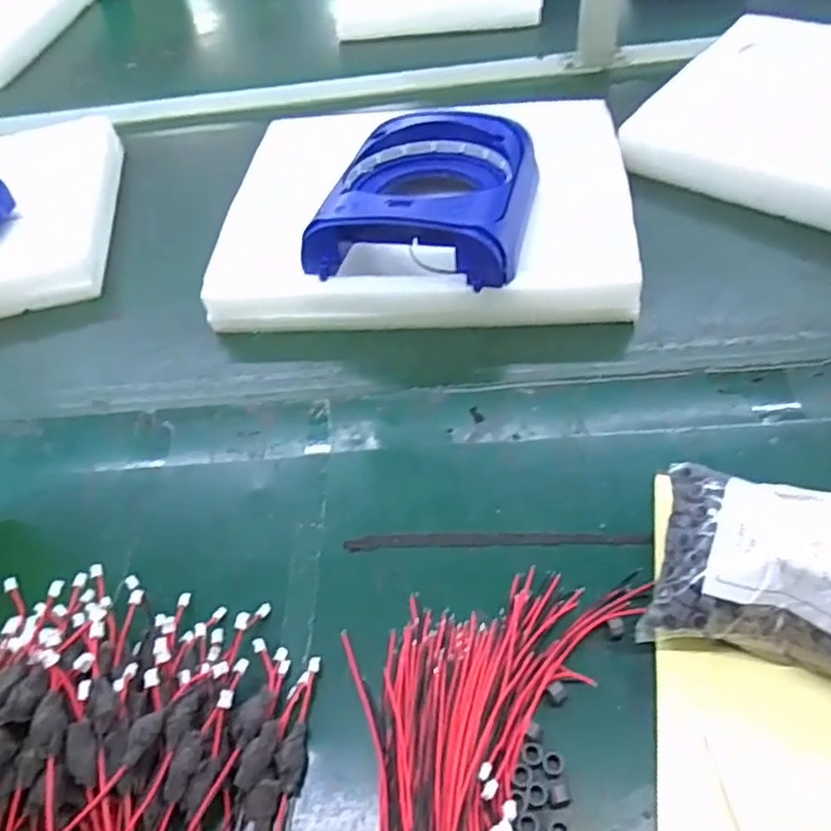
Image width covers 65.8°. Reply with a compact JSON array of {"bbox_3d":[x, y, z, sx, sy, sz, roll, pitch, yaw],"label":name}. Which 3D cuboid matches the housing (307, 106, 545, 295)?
[{"bbox_3d":[0.015,-0.194,0.545,0.165,0.057,0.209,7,54,13],"label":"housing"}]

